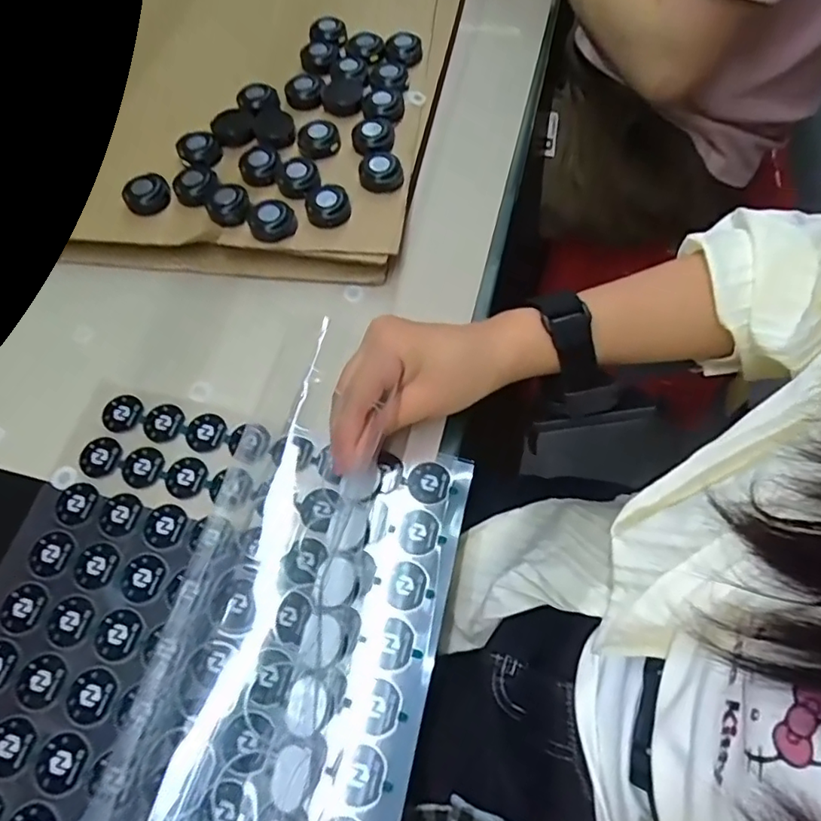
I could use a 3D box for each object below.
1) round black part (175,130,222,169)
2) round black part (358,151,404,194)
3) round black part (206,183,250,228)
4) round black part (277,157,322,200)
[{"bbox_3d":[-0.152,-0.188,0.415,0.027,0.013,0.026,0,62,1],"label":"round black part"},{"bbox_3d":[-0.021,-0.166,0.398,0.029,0.017,0.031,0,62,1],"label":"round black part"},{"bbox_3d":[-0.123,-0.138,0.389,0.028,0.009,0.030,0,62,1],"label":"round black part"},{"bbox_3d":[-0.080,-0.162,0.399,0.030,0.011,0.028,0,62,1],"label":"round black part"}]

